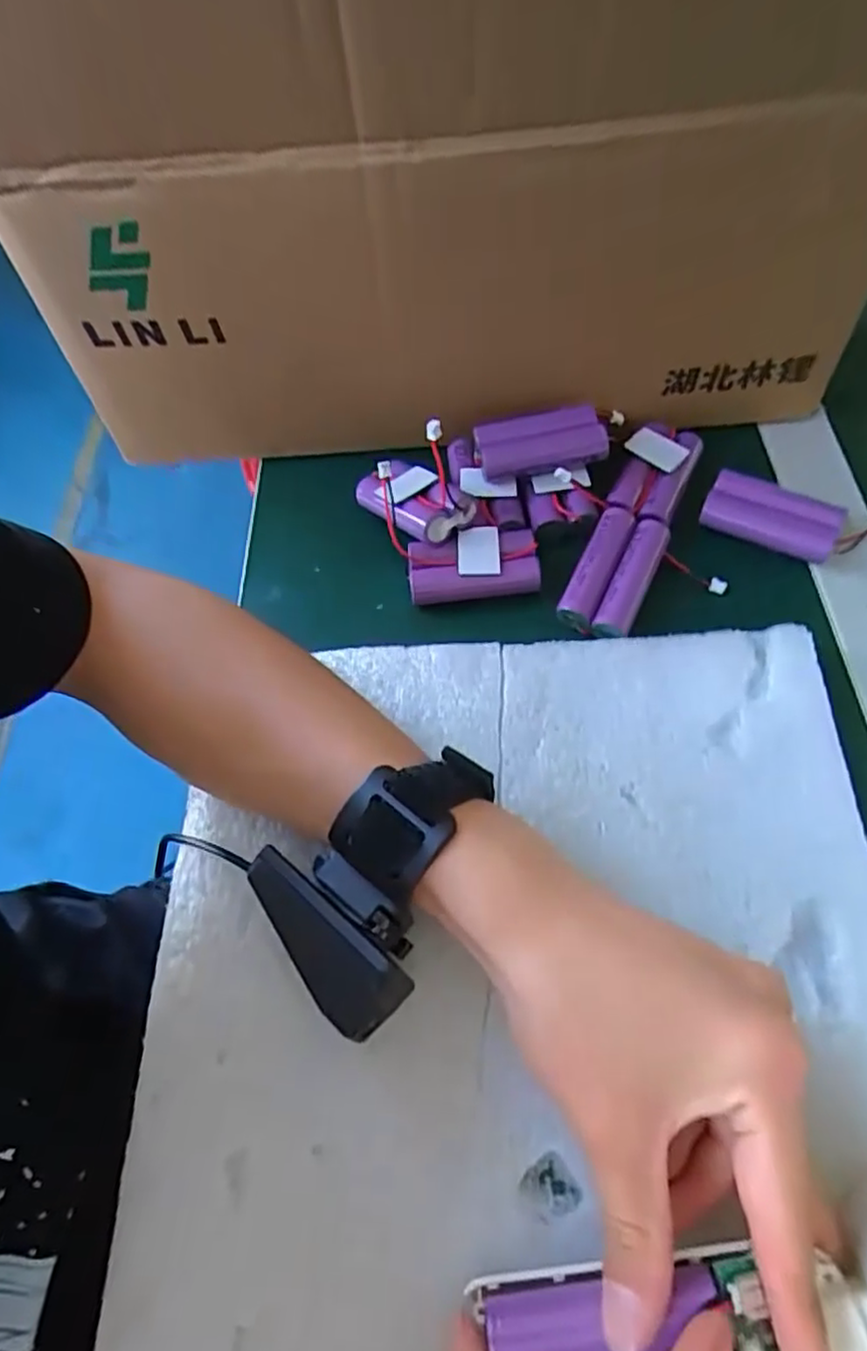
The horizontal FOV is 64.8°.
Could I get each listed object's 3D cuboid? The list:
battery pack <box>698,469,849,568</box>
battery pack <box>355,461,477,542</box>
[{"bbox_3d":[0.177,-0.083,0.357,0.066,0.015,0.035,23,65,15],"label":"battery pack"},{"bbox_3d":[-0.011,-0.095,0.363,0.067,0.019,0.031,33,67,32],"label":"battery pack"}]

